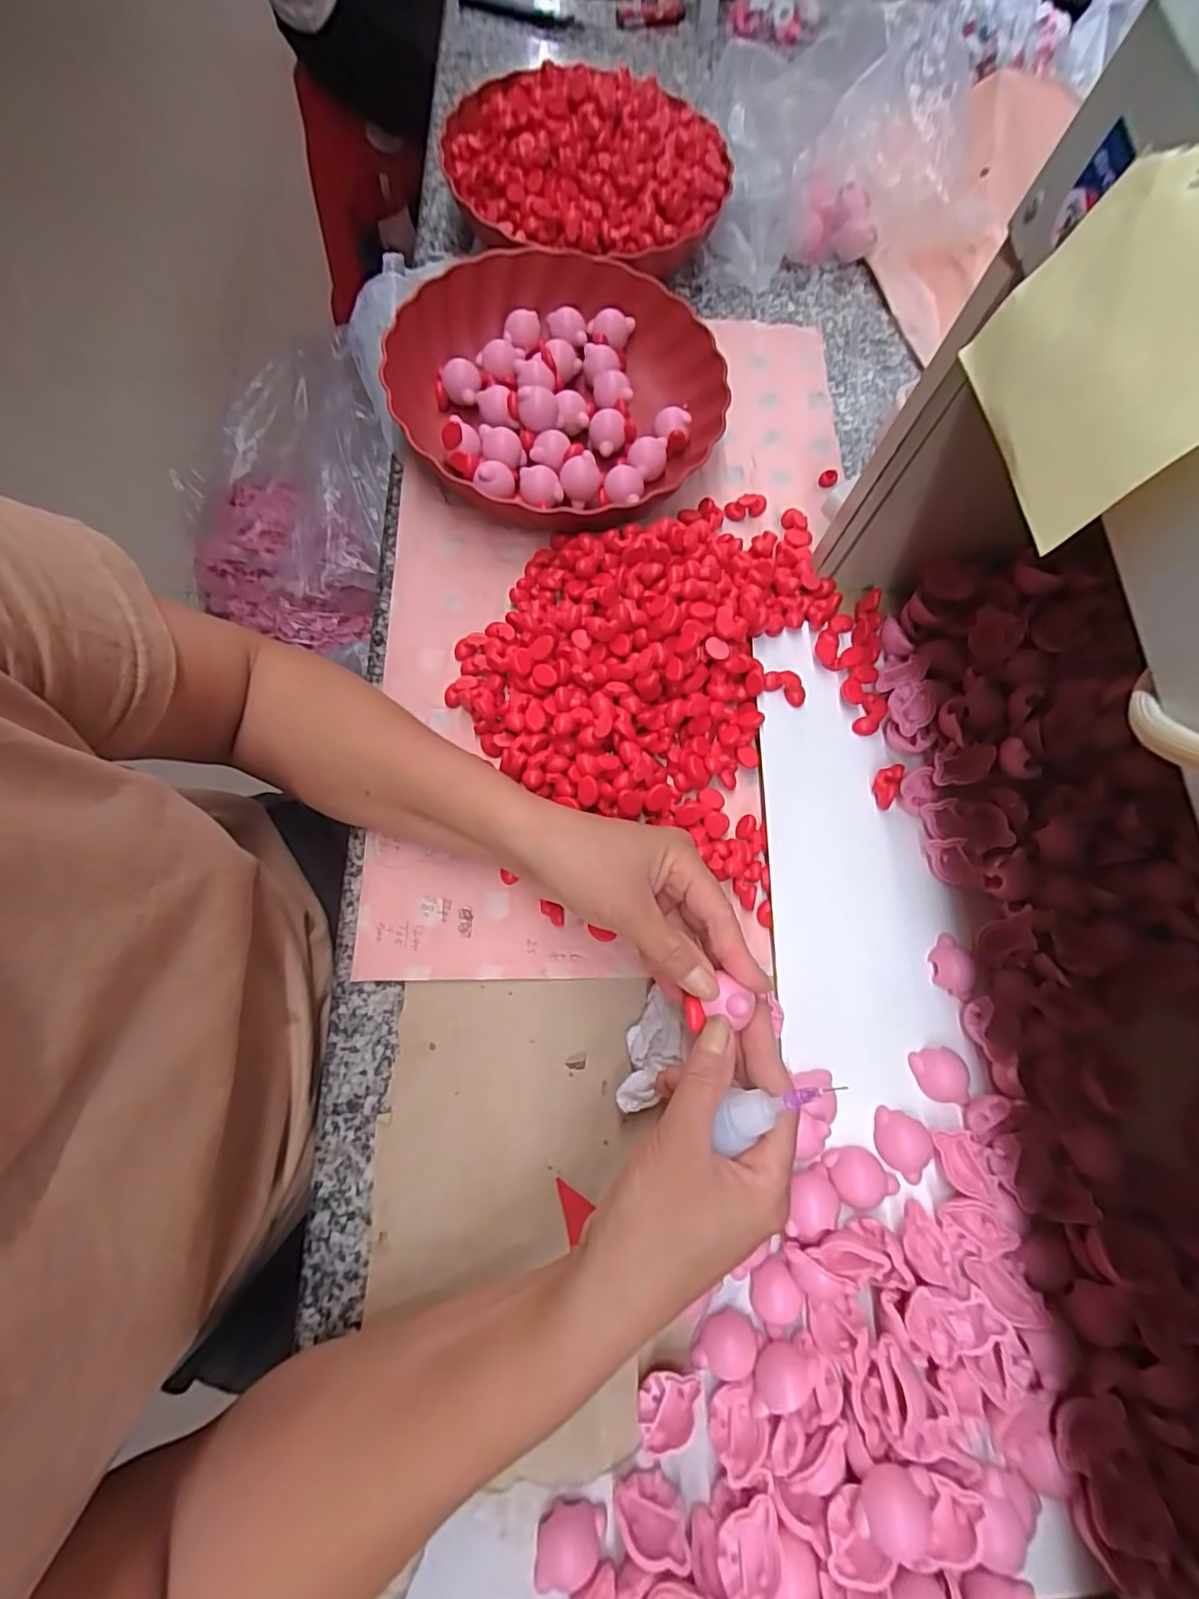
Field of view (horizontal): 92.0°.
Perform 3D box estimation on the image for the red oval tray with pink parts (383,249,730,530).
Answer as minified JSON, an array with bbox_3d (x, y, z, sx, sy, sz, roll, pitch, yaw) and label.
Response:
[{"bbox_3d":[-0.027,-0.306,0.440,0.246,0.048,0.244,-35,79,-13],"label":"red oval tray with pink parts"}]

